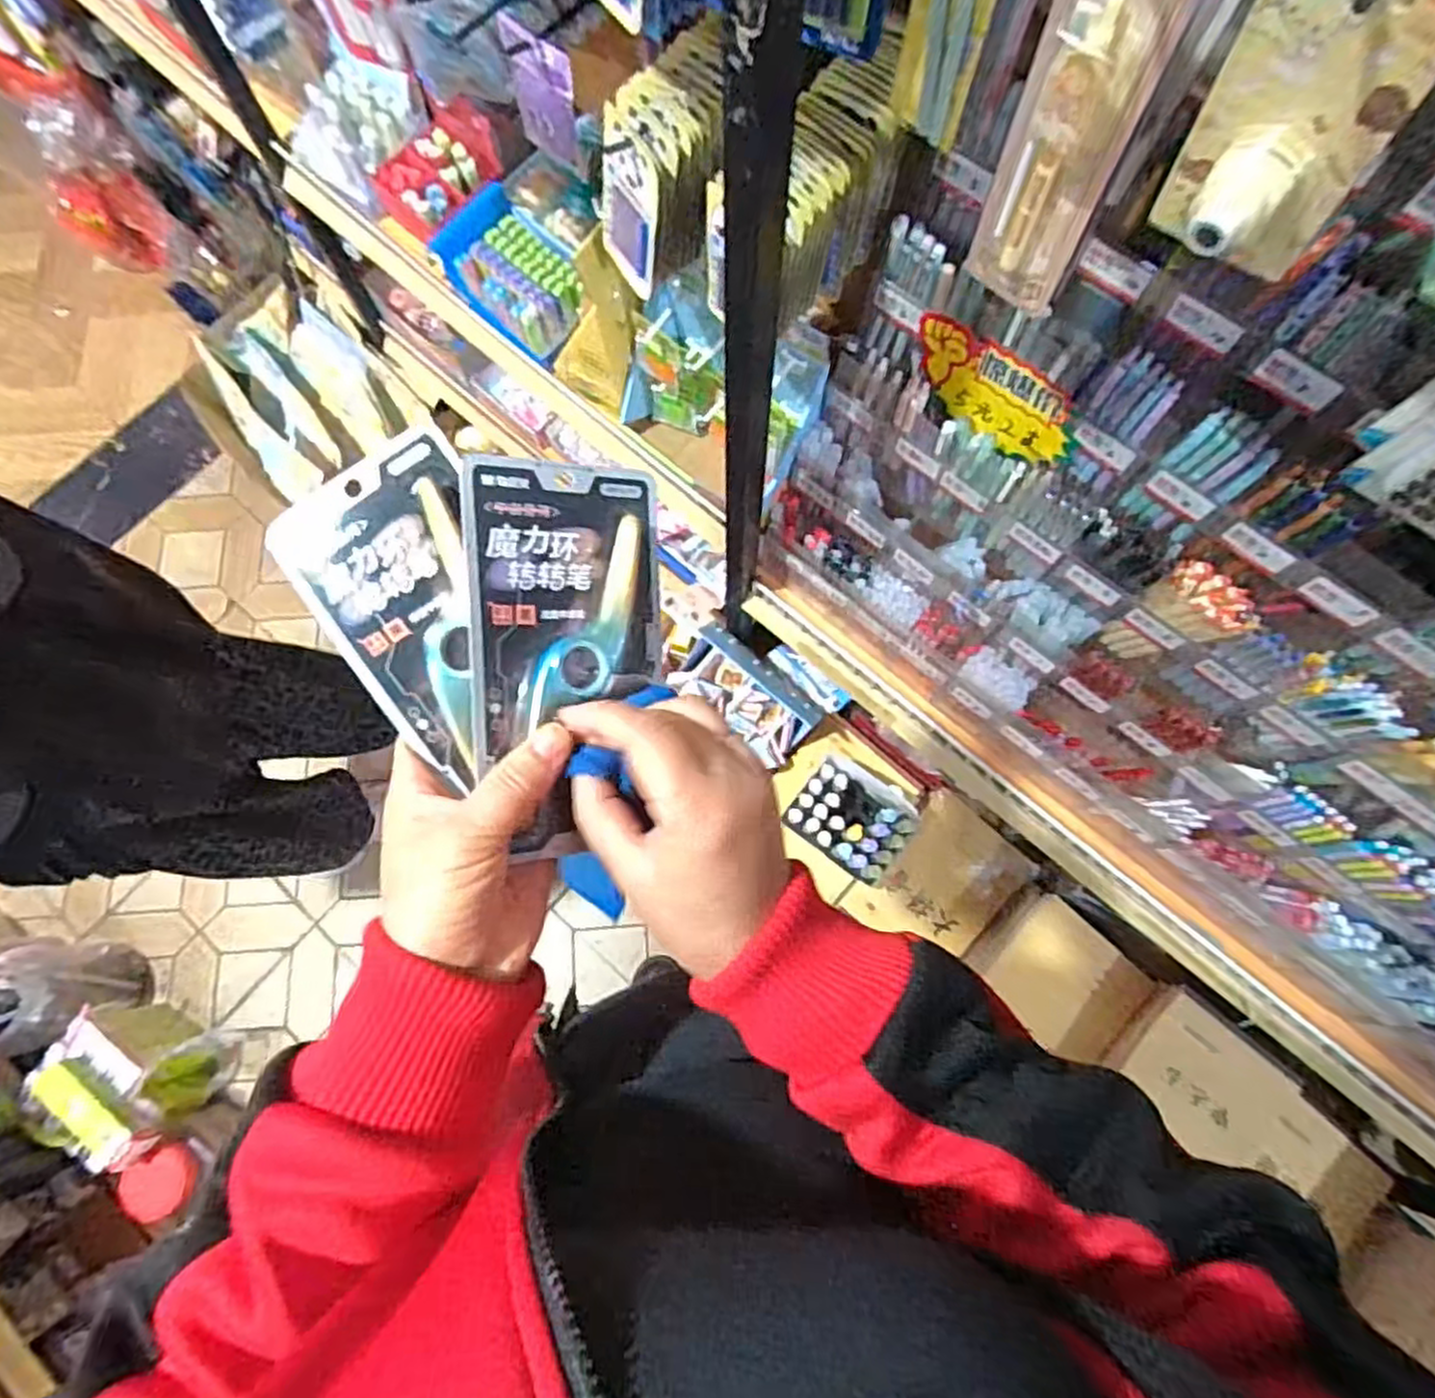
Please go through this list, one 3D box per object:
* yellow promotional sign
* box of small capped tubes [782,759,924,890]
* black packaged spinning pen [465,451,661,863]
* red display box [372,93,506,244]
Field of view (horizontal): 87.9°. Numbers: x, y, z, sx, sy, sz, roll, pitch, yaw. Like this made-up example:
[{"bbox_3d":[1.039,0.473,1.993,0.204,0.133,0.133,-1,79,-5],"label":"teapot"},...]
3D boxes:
[{"bbox_3d":[0.244,-0.267,0.655,0.163,0.090,0.011,38,73,12],"label":"yellow promotional sign"},{"bbox_3d":[0.196,0.173,1.078,0.173,0.085,0.130,36,78,10],"label":"box of small capped tubes"},{"bbox_3d":[-0.063,-0.019,0.329,0.086,0.017,0.169,-3,93,-30],"label":"black packaged spinning pen"},{"bbox_3d":[-0.365,-0.683,0.953,0.132,0.083,0.142,42,79,11],"label":"red display box"}]

